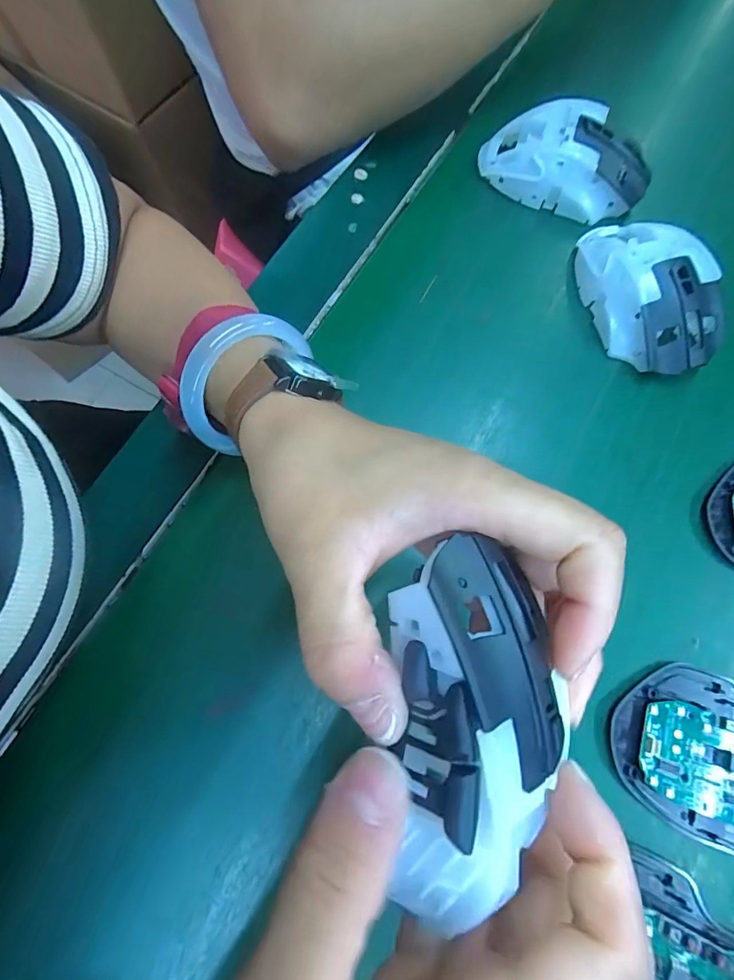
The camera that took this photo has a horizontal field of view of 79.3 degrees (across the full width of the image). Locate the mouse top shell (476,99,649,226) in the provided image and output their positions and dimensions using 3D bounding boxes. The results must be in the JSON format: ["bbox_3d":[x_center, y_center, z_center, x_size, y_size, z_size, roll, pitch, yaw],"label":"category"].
[{"bbox_3d":[0.138,-0.231,0.308,0.111,0.035,0.056,25,73,7],"label":"mouse top shell"}]

